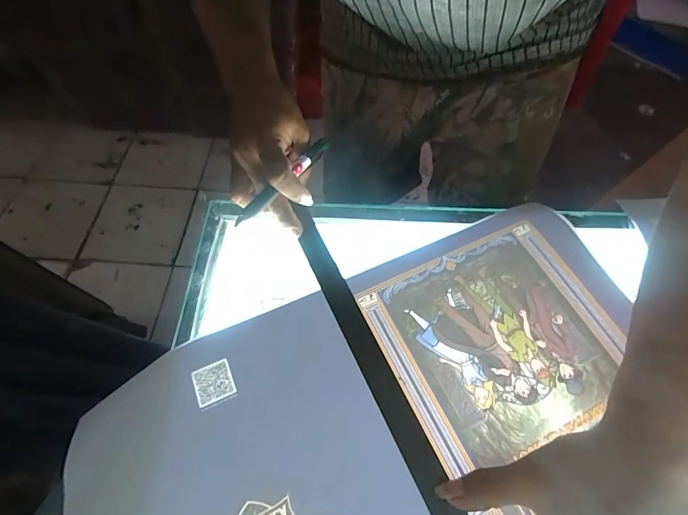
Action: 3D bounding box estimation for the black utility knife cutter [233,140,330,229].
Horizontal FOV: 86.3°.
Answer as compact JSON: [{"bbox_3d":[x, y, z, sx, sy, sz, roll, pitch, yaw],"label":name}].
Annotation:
[{"bbox_3d":[-0.053,-0.071,0.336,0.010,0.007,0.129,31,60,15],"label":"black utility knife cutter"}]

